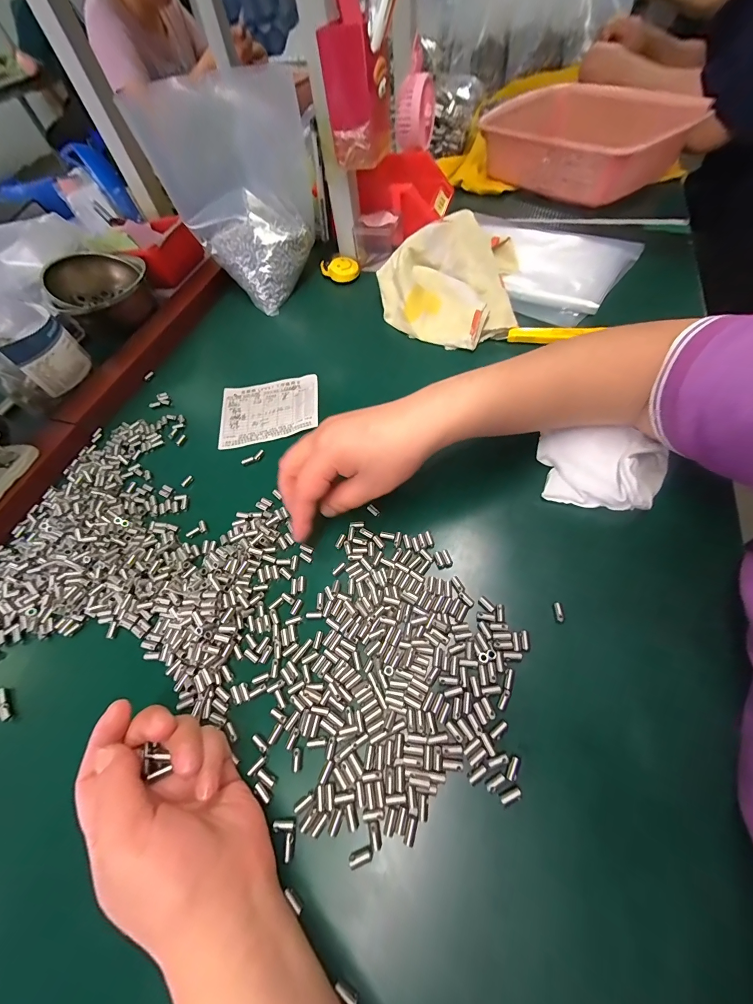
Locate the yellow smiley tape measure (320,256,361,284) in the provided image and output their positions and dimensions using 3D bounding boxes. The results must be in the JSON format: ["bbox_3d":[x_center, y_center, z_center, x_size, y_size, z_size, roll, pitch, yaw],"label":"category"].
[{"bbox_3d":[-0.052,-0.338,0.506,0.055,0.017,0.041,-9,59,1],"label":"yellow smiley tape measure"}]

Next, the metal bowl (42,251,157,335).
[{"bbox_3d":[-0.372,-0.293,0.471,0.116,0.063,0.123,-1,66,2],"label":"metal bowl"}]

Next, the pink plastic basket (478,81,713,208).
[{"bbox_3d":[0.353,-0.607,0.577,0.286,0.100,0.299,-40,63,-16],"label":"pink plastic basket"}]

